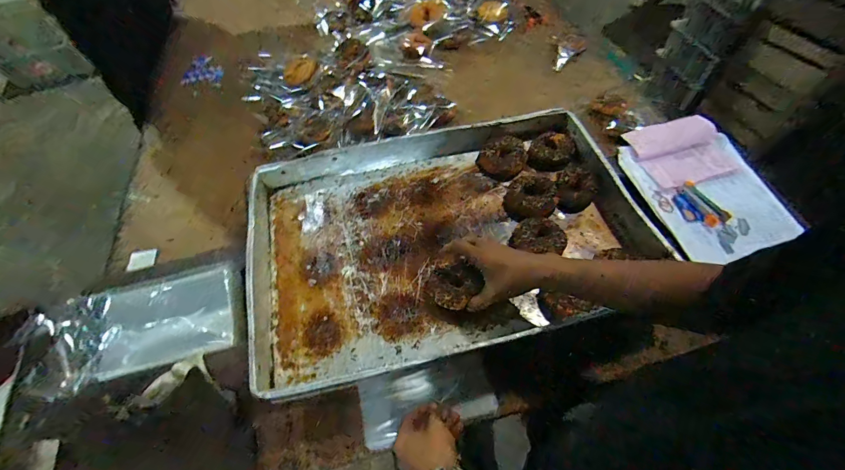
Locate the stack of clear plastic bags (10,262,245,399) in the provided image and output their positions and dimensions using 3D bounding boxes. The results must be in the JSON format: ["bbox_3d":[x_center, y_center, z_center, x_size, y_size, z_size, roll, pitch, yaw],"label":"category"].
[{"bbox_3d":[-0.425,0.135,0.556,0.285,0.051,0.141,-20,58,-8],"label":"stack of clear plastic bags"}]

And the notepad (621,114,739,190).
[{"bbox_3d":[0.504,-0.163,0.710,0.171,0.023,0.151,-10,57,-2],"label":"notepad"}]

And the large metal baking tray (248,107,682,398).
[{"bbox_3d":[0.031,-0.007,0.621,0.650,0.064,0.417,-14,58,-4],"label":"large metal baking tray"}]

